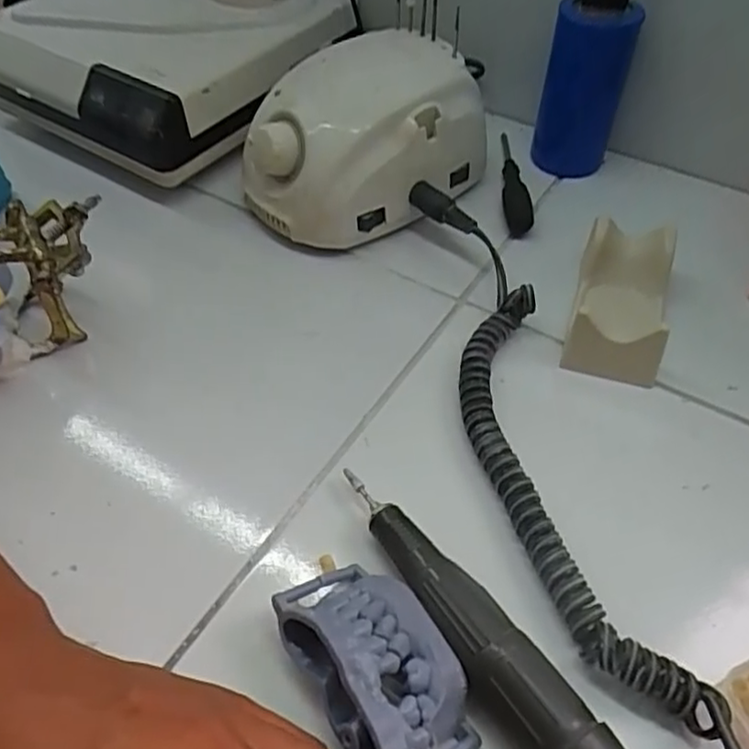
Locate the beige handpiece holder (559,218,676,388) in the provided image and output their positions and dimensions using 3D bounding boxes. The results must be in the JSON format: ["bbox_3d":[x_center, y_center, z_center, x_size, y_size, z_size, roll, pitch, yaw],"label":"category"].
[{"bbox_3d":[0.130,-0.040,0.350,0.045,0.031,0.082,14,53,13],"label":"beige handpiece holder"}]

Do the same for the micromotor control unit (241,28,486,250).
[{"bbox_3d":[-0.010,-0.143,0.411,0.102,0.088,0.136,37,60,27],"label":"micromotor control unit"}]

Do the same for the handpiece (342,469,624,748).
[{"bbox_3d":[0.040,0.097,0.246,0.024,0.028,0.164,-28,56,-20],"label":"handpiece"}]

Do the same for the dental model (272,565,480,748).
[{"bbox_3d":[0.001,0.104,0.240,0.049,0.032,0.081,-25,54,-18],"label":"dental model"}]

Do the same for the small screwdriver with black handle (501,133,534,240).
[{"bbox_3d":[0.093,-0.129,0.441,0.018,0.013,0.109,3,51,4],"label":"small screwdriver with black handle"}]

